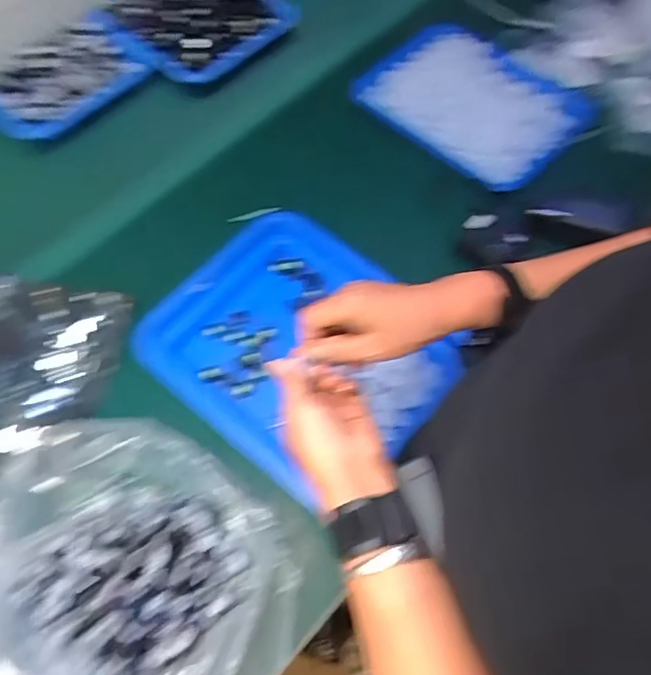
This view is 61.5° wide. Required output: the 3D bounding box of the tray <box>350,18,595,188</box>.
[{"bbox_3d":[0.238,-0.386,0.899,0.330,0.048,0.249,38,70,16],"label":"tray"}]

